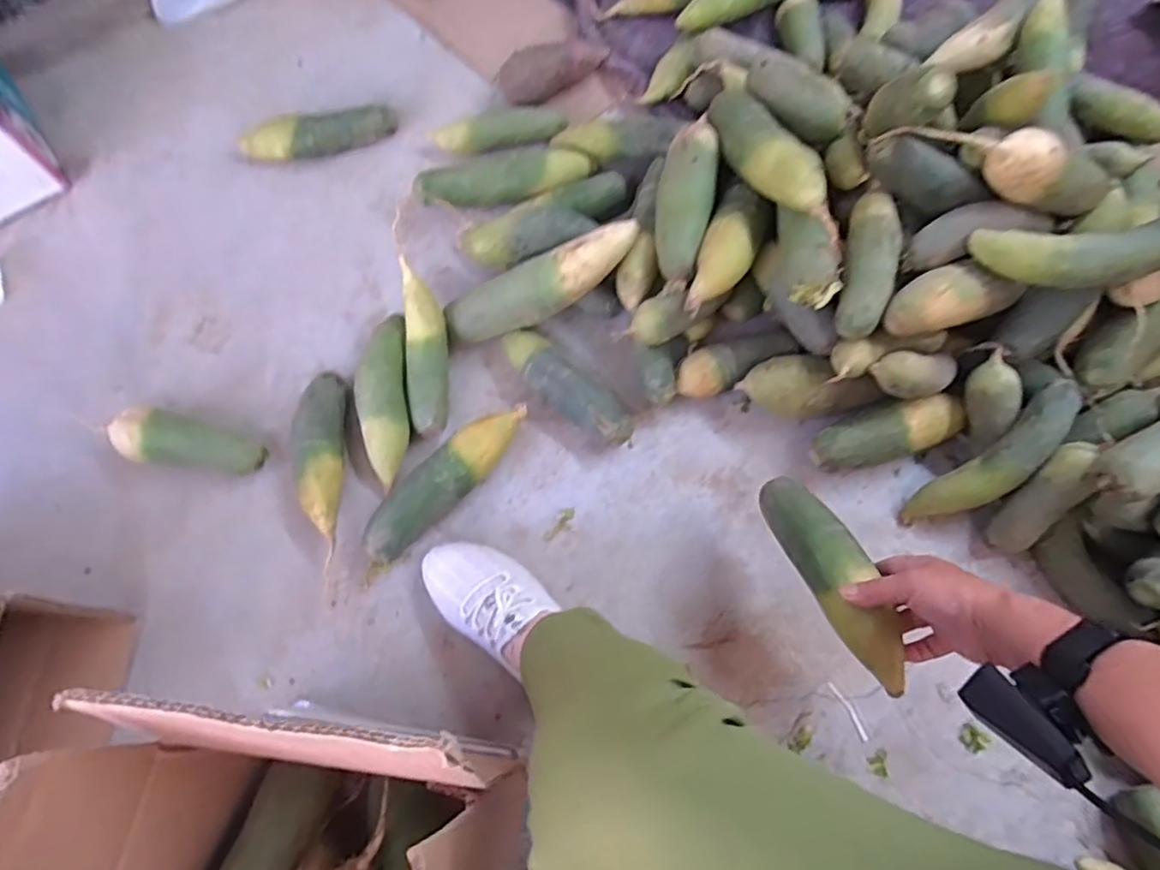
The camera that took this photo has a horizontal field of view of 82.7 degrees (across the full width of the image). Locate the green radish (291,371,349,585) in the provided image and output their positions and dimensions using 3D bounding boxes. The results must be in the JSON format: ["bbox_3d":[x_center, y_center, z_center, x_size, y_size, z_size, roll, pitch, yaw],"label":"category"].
[{"bbox_3d":[-0.294,0.041,0.752,0.054,0.061,0.237,-7,69,0],"label":"green radish"}]

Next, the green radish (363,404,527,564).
[{"bbox_3d":[-0.150,0.049,0.739,0.059,0.062,0.224,42,76,16],"label":"green radish"}]

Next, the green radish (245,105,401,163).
[{"bbox_3d":[-0.376,-0.431,0.948,0.217,0.054,0.049,-14,69,-3],"label":"green radish"}]

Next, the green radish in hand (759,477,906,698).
[{"bbox_3d":[0.223,0.117,0.577,0.054,0.046,0.208,-18,52,-5],"label":"green radish in hand"}]

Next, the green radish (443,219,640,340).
[{"bbox_3d":[-0.046,-0.175,0.768,0.243,0.050,0.058,-25,69,12],"label":"green radish"}]

